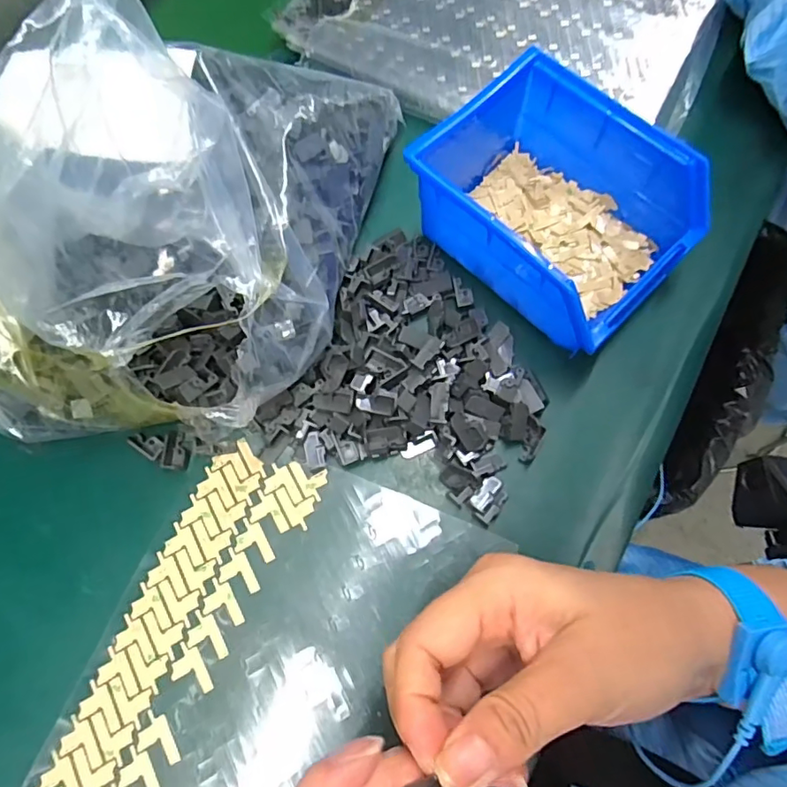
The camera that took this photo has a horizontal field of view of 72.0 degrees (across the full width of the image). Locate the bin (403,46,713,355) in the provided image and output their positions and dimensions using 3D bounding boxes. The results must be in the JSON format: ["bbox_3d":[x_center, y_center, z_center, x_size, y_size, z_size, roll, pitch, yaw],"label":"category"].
[{"bbox_3d":[0.090,-0.106,0.306,0.107,0.062,0.143,-39,73,-10],"label":"bin"}]

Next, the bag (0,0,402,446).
[{"bbox_3d":[-0.112,-0.099,0.276,0.173,0.134,0.268,19,74,7],"label":"bag"}]

